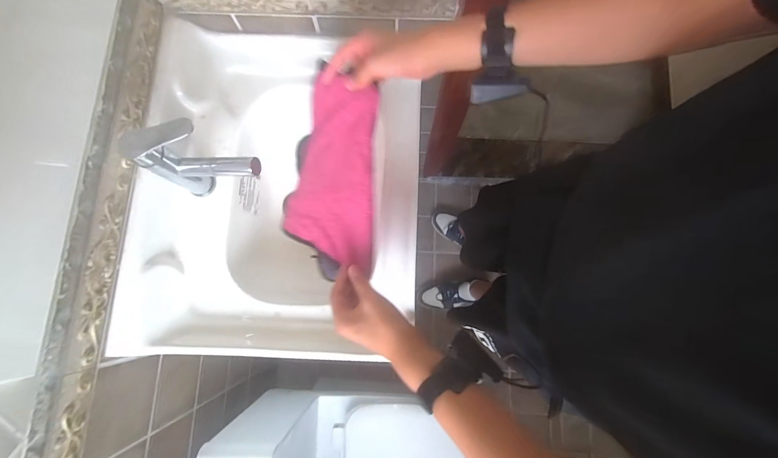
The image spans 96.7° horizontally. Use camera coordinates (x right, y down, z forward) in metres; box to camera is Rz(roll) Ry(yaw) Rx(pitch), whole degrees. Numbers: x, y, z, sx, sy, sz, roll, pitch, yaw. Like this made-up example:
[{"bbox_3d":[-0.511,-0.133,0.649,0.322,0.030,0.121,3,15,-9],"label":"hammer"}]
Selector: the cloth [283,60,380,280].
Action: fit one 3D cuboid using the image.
[{"bbox_3d":[-0.093,-0.082,0.559,0.200,0.060,0.326,7,97,37],"label":"cloth"}]

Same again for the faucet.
[{"bbox_3d":[-0.283,-0.107,0.557,0.165,0.191,0.054,0,80,1],"label":"faucet"}]

